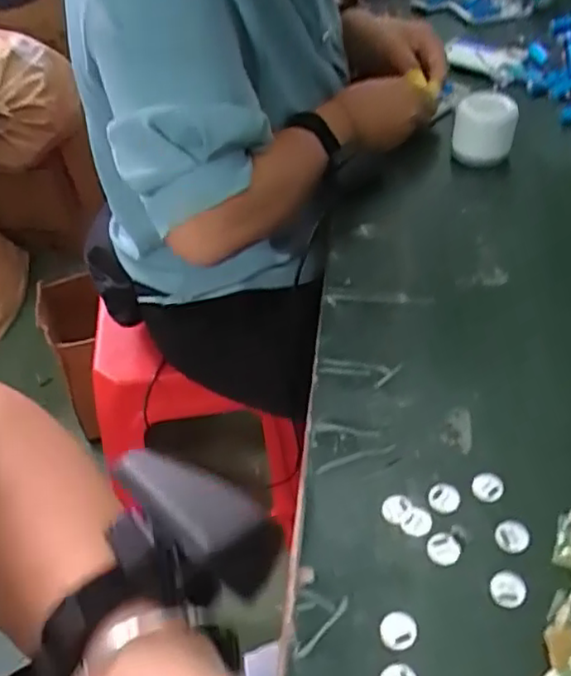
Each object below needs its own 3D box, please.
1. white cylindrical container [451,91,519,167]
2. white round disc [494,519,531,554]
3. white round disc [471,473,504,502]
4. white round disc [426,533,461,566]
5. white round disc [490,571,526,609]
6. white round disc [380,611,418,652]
[{"bbox_3d":[0.221,-0.233,0.733,0.066,0.065,0.071,8,43,13],"label":"white cylindrical container"},{"bbox_3d":[0.125,0.108,0.364,0.018,0.004,0.019,-2,42,2],"label":"white round disc"},{"bbox_3d":[0.120,0.087,0.390,0.017,0.004,0.019,19,47,24],"label":"white round disc"},{"bbox_3d":[0.086,0.114,0.360,0.018,0.004,0.019,-2,42,2],"label":"white round disc"},{"bbox_3d":[0.115,0.129,0.342,0.017,0.004,0.021,13,45,19],"label":"white round disc"},{"bbox_3d":[0.056,0.143,0.325,0.017,0.004,0.018,-2,42,2],"label":"white round disc"}]

